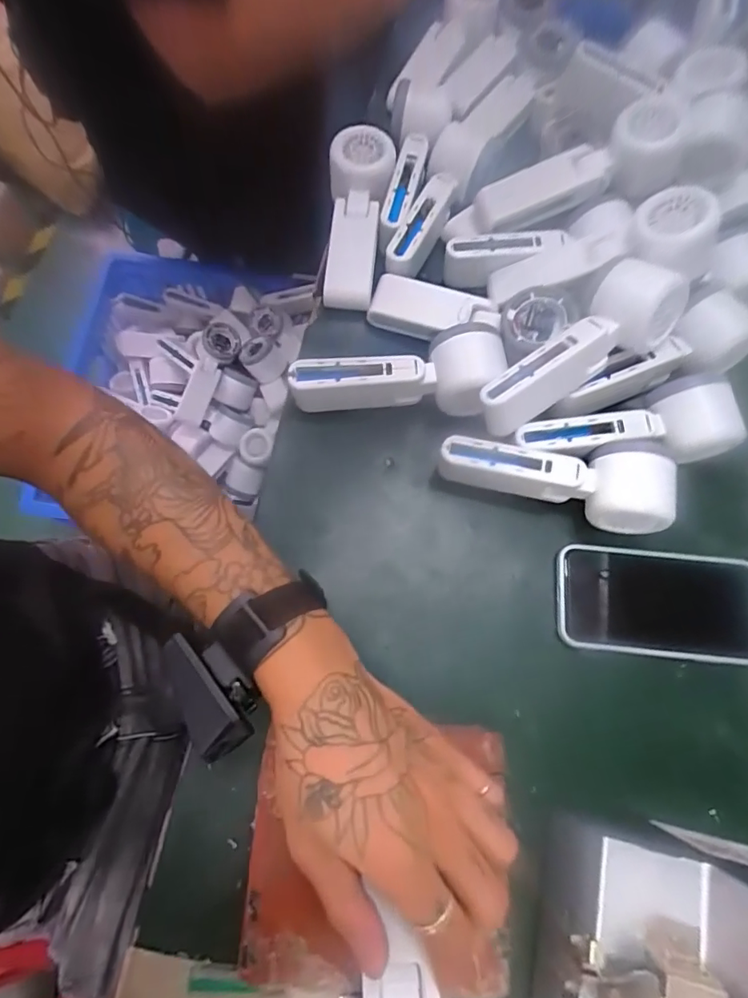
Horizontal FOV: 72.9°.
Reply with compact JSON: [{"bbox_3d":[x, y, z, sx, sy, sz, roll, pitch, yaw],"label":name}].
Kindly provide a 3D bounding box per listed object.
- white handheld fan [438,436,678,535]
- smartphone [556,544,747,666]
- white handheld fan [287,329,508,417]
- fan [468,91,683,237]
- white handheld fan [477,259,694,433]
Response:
[{"bbox_3d":[0.128,-0.015,0.368,0.156,0.054,0.053,9,71,1],"label":"white handheld fan"},{"bbox_3d":[0.205,0.074,0.362,0.141,0.010,0.074,6,71,0],"label":"smartphone"},{"bbox_3d":[0.016,-0.096,0.388,0.159,0.051,0.053,-1,71,-2],"label":"white handheld fan"},{"bbox_3d":[0.169,-0.267,0.422,0.167,0.045,0.057,-15,71,16],"label":"fan"},{"bbox_3d":[0.146,-0.109,0.369,0.163,0.046,0.060,-37,76,4],"label":"white handheld fan"}]

